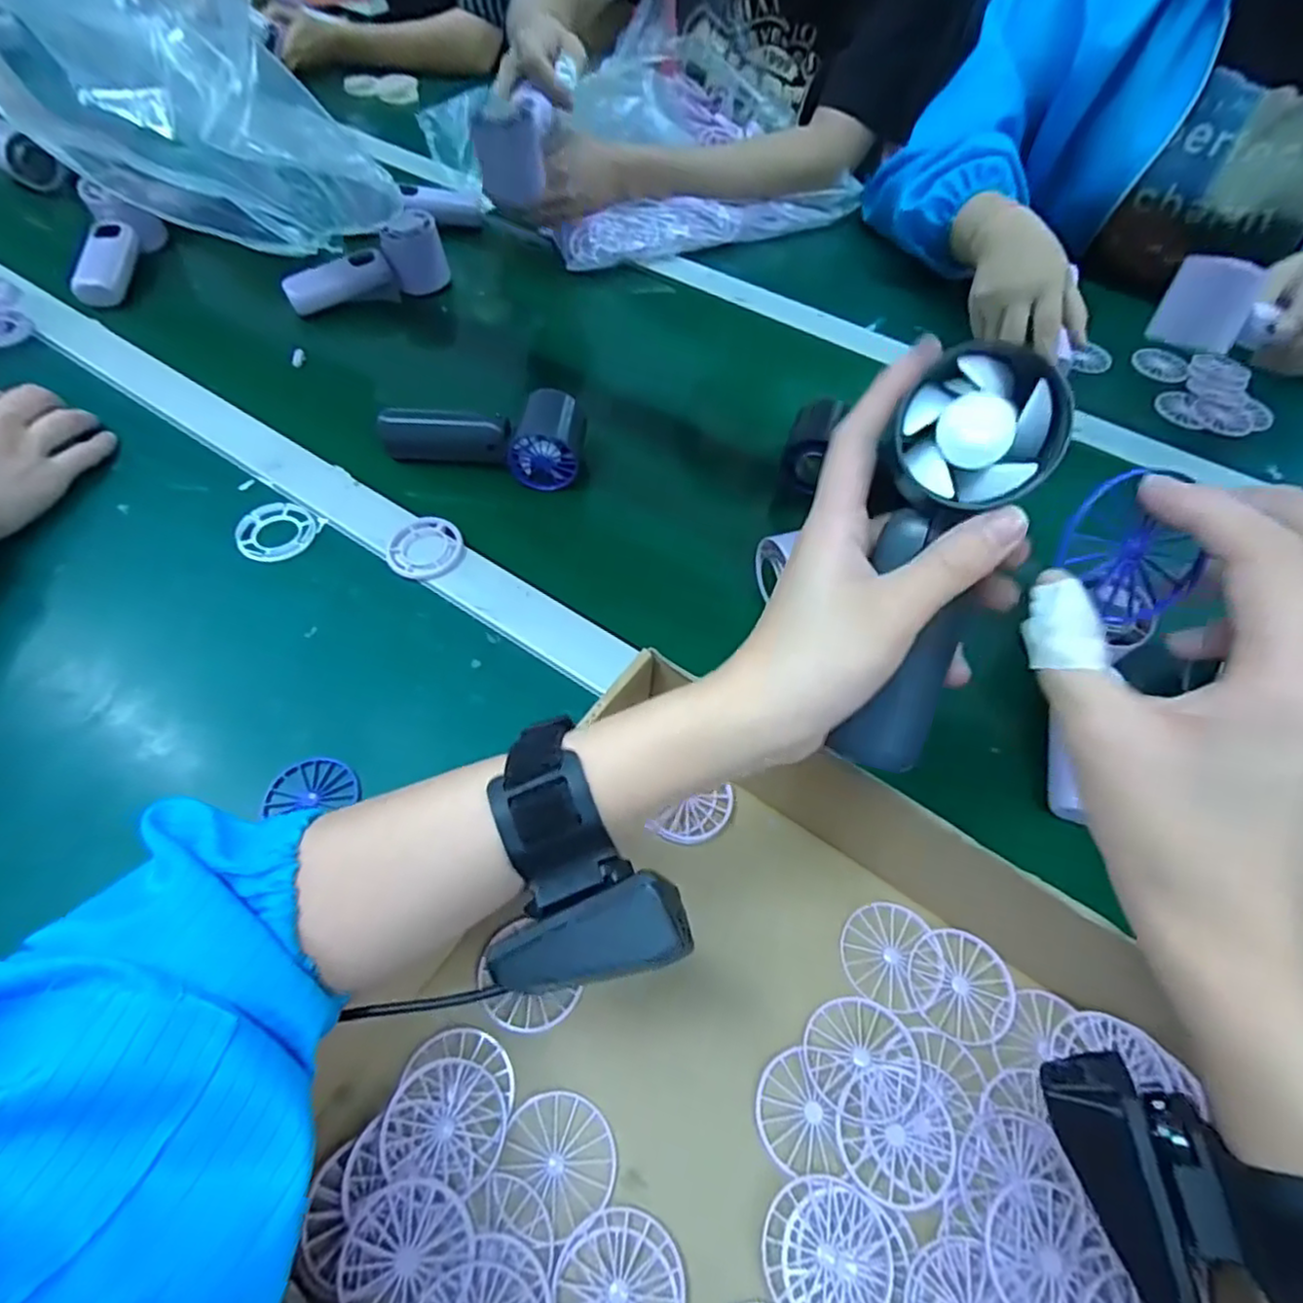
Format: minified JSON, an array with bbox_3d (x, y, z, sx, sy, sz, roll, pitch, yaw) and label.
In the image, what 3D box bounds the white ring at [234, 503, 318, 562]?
[{"bbox_3d":[-0.269,-0.086,0.483,0.054,0.011,0.054,1,57,-2],"label":"white ring"}]

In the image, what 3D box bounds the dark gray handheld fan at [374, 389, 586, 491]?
[{"bbox_3d":[-0.127,-0.176,0.536,0.150,0.043,0.066,14,57,6],"label":"dark gray handheld fan"}]

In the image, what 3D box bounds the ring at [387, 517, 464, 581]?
[{"bbox_3d":[-0.161,-0.074,0.482,0.048,0.010,0.053,38,63,20],"label":"ring"}]

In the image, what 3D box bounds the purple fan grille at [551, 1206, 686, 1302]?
[{"bbox_3d":[-0.013,0.250,0.263,0.049,0.004,0.049,16,58,8],"label":"purple fan grille"}]

